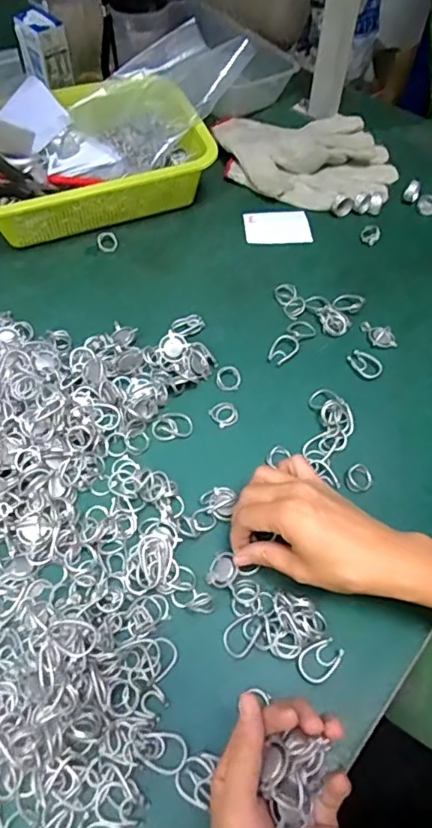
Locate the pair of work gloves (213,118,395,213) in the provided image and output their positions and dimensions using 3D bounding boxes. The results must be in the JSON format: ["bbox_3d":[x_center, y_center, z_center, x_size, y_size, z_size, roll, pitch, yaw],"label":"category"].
[{"bbox_3d":[0.114,-0.321,0.686,0.208,0.026,0.174,-5,58,-6],"label":"pair of work gloves"}]

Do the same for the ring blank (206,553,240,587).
[{"bbox_3d":[0.004,0.118,0.411,0.023,0.004,0.024,-14,52,19],"label":"ring blank"}]

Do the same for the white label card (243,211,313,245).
[{"bbox_3d":[0.071,-0.216,0.638,0.074,0.004,0.056,-4,59,-1],"label":"white label card"}]

